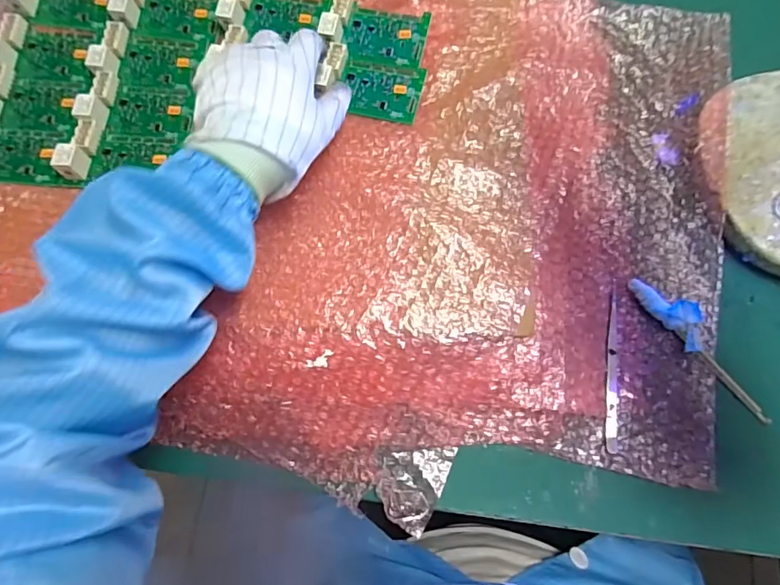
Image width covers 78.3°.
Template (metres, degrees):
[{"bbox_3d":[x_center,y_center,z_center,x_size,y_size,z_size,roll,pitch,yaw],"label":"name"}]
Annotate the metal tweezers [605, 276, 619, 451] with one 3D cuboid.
[{"bbox_3d":[0.177,0.057,0.383,0.010,0.004,0.134,7,73,2],"label":"metal tweezers"}]

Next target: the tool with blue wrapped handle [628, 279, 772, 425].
[{"bbox_3d":[0.252,0.039,0.380,0.034,0.020,0.140,-33,74,-10],"label":"tool with blue wrapped handle"}]

